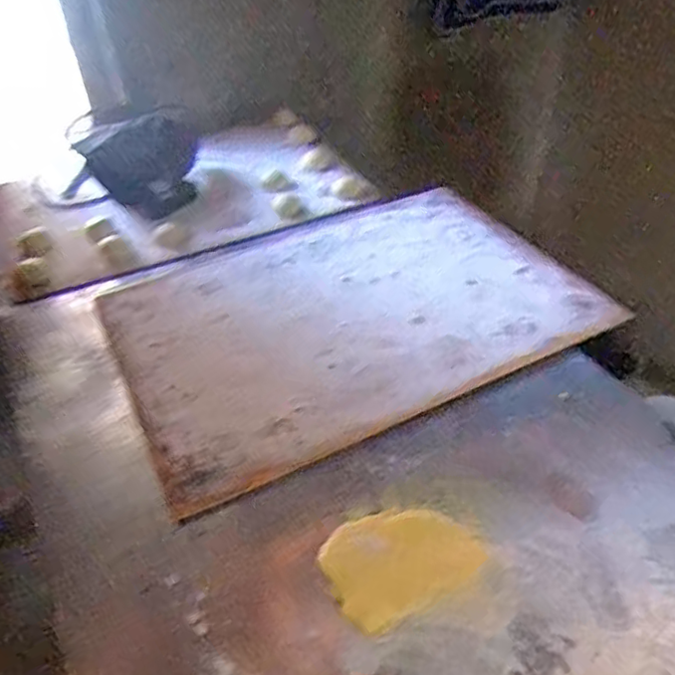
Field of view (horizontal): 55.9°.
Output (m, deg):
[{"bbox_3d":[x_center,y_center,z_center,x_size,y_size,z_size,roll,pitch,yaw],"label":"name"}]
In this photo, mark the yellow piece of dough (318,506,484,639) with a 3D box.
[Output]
[{"bbox_3d":[0.057,0.199,0.584,0.137,0.007,0.097,-24,42,-20],"label":"yellow piece of dough"}]

